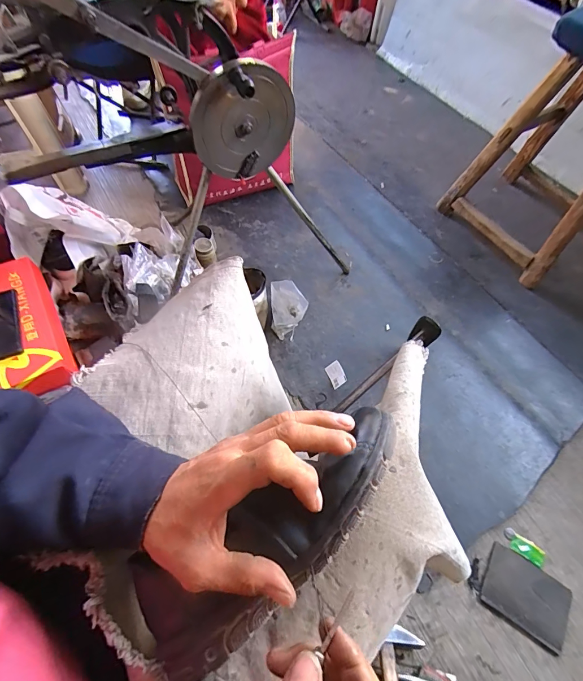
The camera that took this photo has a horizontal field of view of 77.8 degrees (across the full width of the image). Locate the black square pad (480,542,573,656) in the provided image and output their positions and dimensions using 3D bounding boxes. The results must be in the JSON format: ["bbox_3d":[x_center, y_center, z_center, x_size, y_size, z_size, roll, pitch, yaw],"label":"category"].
[{"bbox_3d":[0.439,0.477,0.672,0.155,0.009,0.113,32,64,13],"label":"black square pad"}]

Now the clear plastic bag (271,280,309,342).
[{"bbox_3d":[-0.006,-0.071,0.854,0.084,0.090,0.106,1,64,-1],"label":"clear plastic bag"}]

